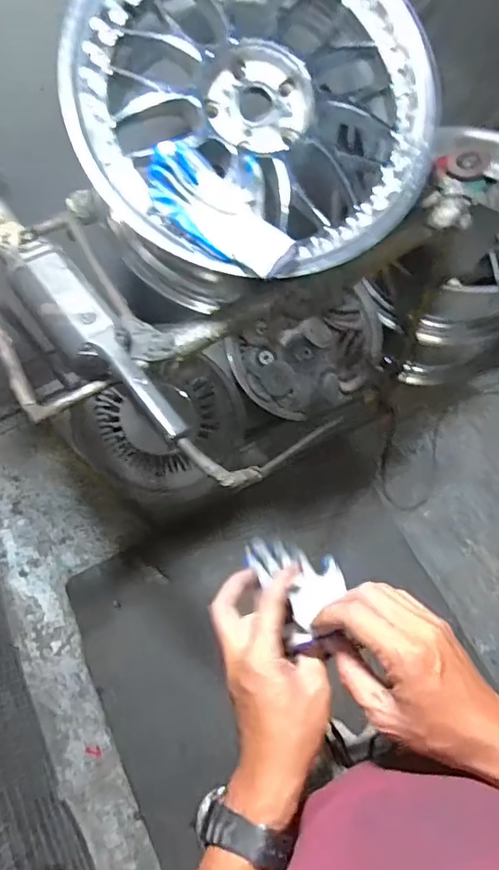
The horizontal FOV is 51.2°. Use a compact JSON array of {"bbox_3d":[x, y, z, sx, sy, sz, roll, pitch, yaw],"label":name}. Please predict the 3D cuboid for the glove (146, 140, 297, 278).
[{"bbox_3d":[-0.030,-0.282,0.644,0.210,0.049,0.122,42,92,-4],"label":"glove"}]

